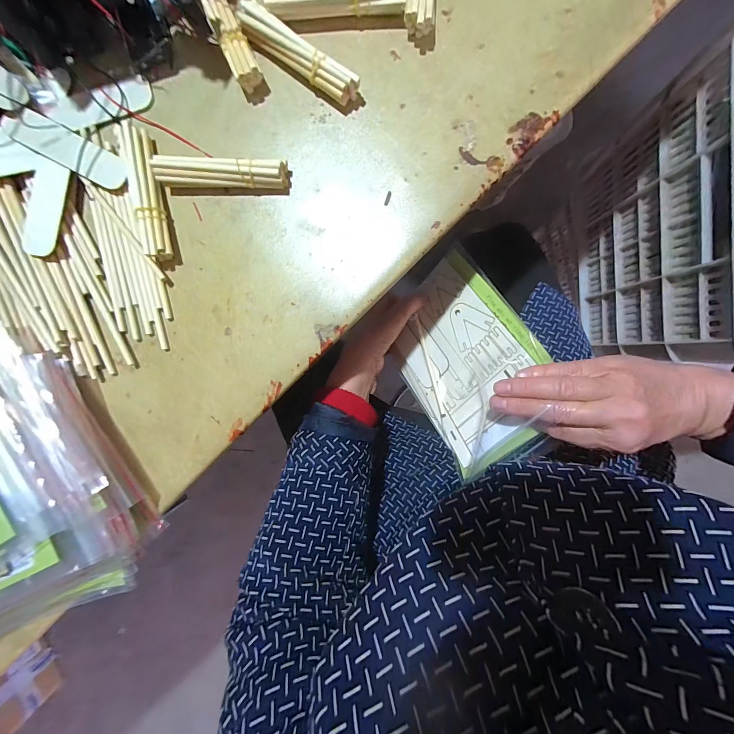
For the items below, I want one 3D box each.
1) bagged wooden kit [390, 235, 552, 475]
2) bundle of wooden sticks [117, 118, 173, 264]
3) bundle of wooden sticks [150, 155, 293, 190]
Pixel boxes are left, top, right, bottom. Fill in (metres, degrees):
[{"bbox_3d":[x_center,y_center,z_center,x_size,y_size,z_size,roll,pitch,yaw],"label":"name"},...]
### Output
[{"bbox_3d":[0.101,-0.007,0.351,0.140,0.010,0.206,-45,58,31],"label":"bagged wooden kit"},{"bbox_3d":[-0.174,-0.137,0.261,0.019,0.020,0.102,-9,91,5],"label":"bundle of wooden sticks"},{"bbox_3d":[-0.114,-0.150,0.256,0.104,0.022,0.017,3,92,5],"label":"bundle of wooden sticks"}]

